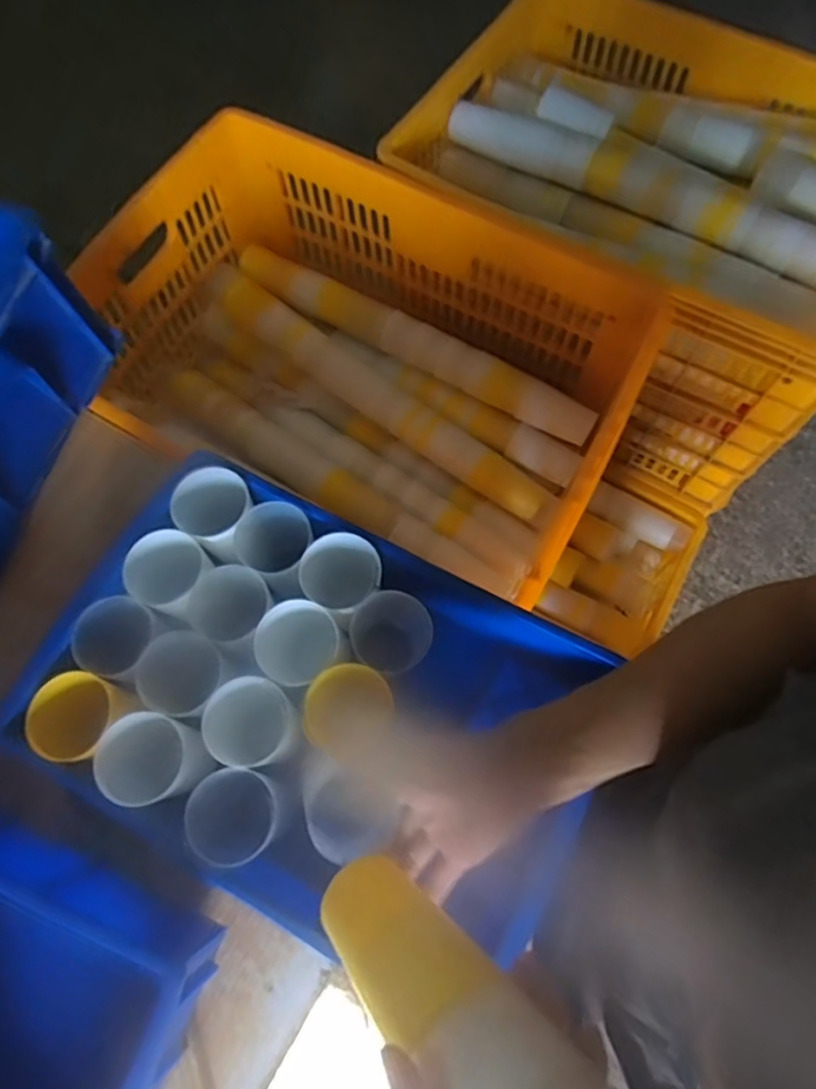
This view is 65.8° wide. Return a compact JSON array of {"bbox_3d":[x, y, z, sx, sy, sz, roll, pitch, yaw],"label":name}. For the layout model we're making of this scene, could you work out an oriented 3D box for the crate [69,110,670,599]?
[{"bbox_3d":[-0.058,-0.239,0.866,0.628,0.284,0.374,27,72,12],"label":"crate"}]

